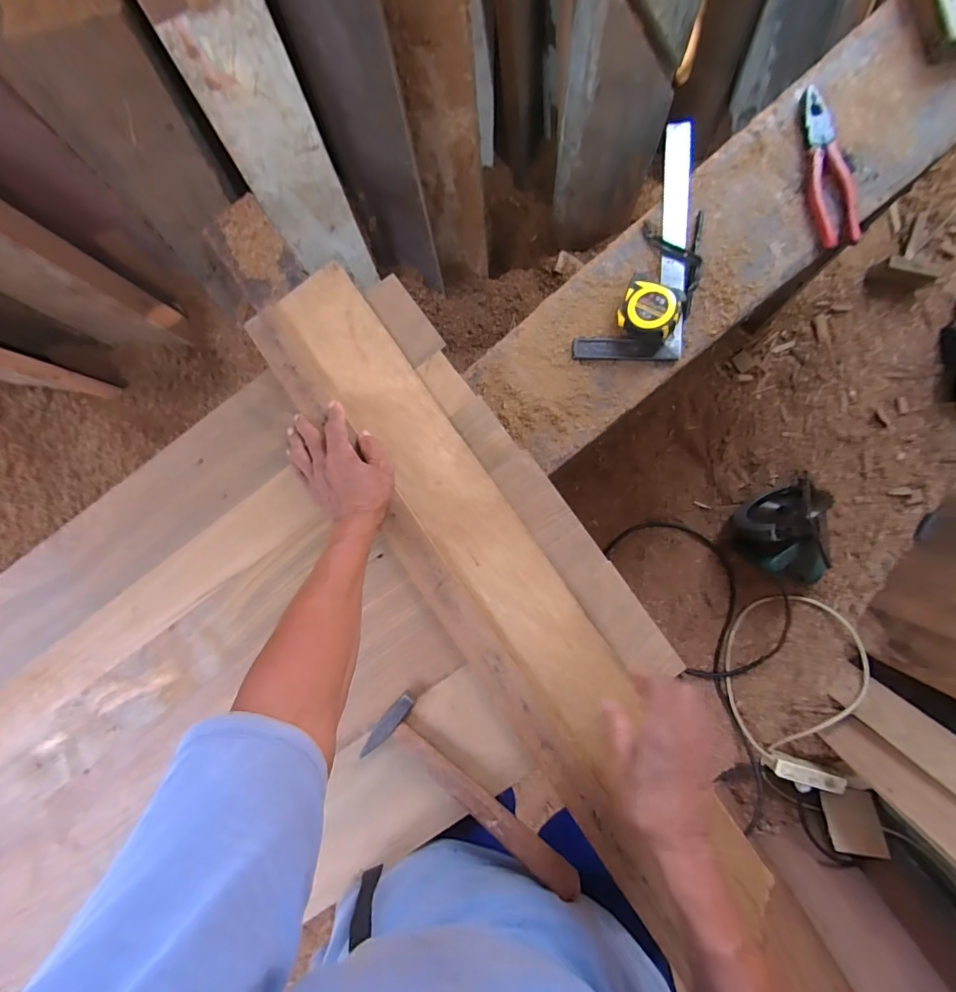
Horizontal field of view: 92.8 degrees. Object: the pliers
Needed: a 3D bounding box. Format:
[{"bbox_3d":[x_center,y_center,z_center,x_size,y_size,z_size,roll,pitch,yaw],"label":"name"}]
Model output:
[{"bbox_3d":[0.425,-0.395,0.549,0.049,0.017,0.191,-6,87,6],"label":"pliers"}]

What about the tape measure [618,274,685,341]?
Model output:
[{"bbox_3d":[0.210,-0.227,0.553,0.073,0.043,0.069,25,90,7],"label":"tape measure"}]

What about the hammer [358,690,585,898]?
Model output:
[{"bbox_3d":[-0.002,0.348,0.520,0.279,0.027,0.080,37,92,7],"label":"hammer"}]

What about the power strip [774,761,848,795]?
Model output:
[{"bbox_3d":[0.791,0.669,1.085,0.146,0.031,0.047,8,88,20],"label":"power strip"}]

